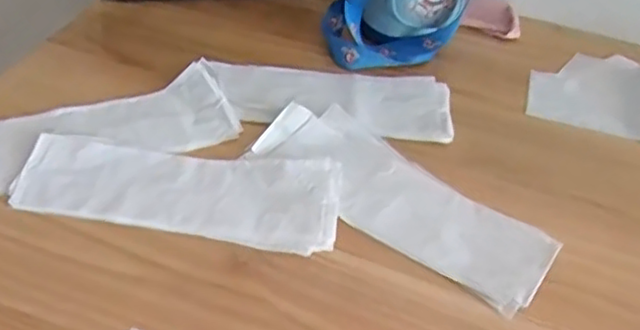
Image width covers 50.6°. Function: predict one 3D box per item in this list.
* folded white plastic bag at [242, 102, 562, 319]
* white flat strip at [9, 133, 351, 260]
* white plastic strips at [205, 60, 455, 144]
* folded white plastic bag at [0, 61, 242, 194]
[{"bbox_3d":[0.067,0.025,0.578,0.265,0.012,0.100,31,49,25],"label":"folded white plastic bag"},{"bbox_3d":[-0.116,0.021,0.566,0.261,0.015,0.092,6,43,0],"label":"white flat strip"},{"bbox_3d":[0.013,-0.071,0.668,0.233,0.017,0.104,6,43,0],"label":"white plastic strips"},{"bbox_3d":[-0.205,-0.030,0.603,0.253,0.020,0.086,-14,53,-20],"label":"folded white plastic bag"}]

